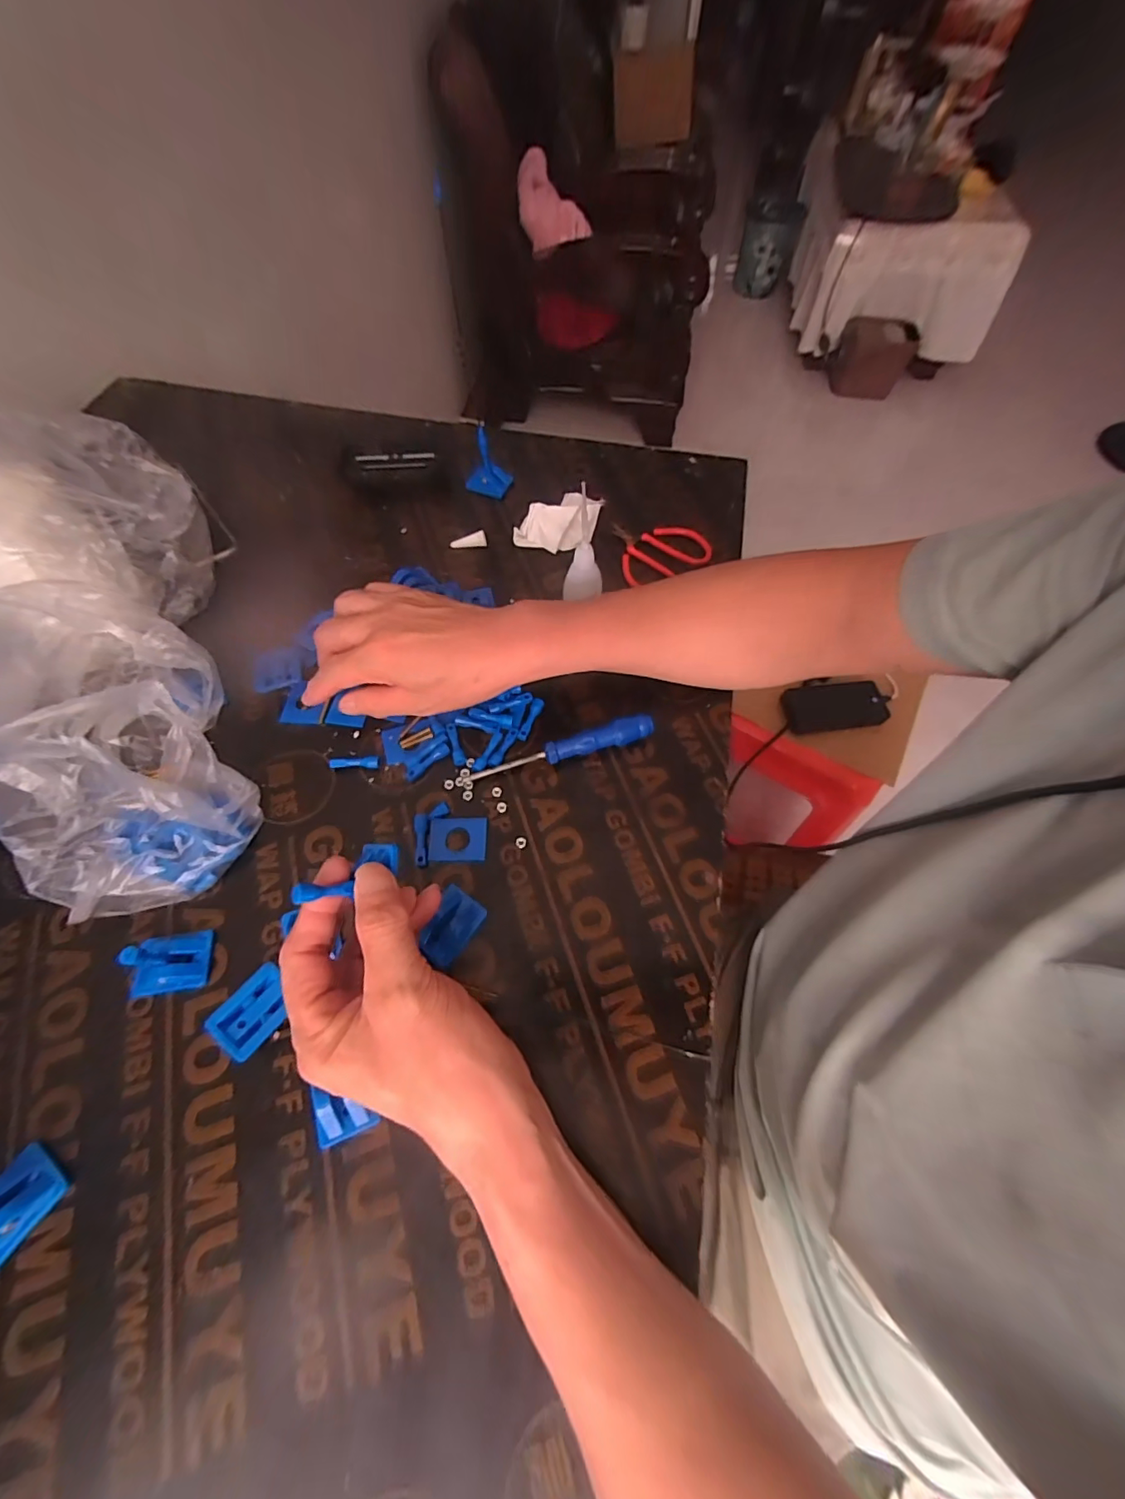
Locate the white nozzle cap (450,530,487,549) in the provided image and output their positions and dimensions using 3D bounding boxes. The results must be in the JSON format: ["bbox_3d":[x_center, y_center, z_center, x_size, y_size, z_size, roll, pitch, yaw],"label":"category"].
[{"bbox_3d":[-0.095,-0.209,0.513,0.036,0.012,0.012,-5,63,-4],"label":"white nozzle cap"}]

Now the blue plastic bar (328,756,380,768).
[{"bbox_3d":[-0.161,0.010,0.398,0.038,0.008,0.009,-3,63,-3],"label":"blue plastic bar"}]

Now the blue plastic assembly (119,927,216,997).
[{"bbox_3d":[-0.250,0.128,0.313,0.046,0.043,0.035,-7,63,-5],"label":"blue plastic assembly"}]

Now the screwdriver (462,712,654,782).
[{"bbox_3d":[0.000,0.002,0.400,0.150,0.019,0.017,-18,65,-10],"label":"screwdriver"}]

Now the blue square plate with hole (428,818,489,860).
[{"bbox_3d":[-0.076,0.065,0.373,0.041,0.004,0.032,-1,63,-2],"label":"blue square plate with hole"}]

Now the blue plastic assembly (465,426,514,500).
[{"bbox_3d":[-0.078,-0.307,0.540,0.043,0.059,0.032,22,64,10],"label":"blue plastic assembly"}]

